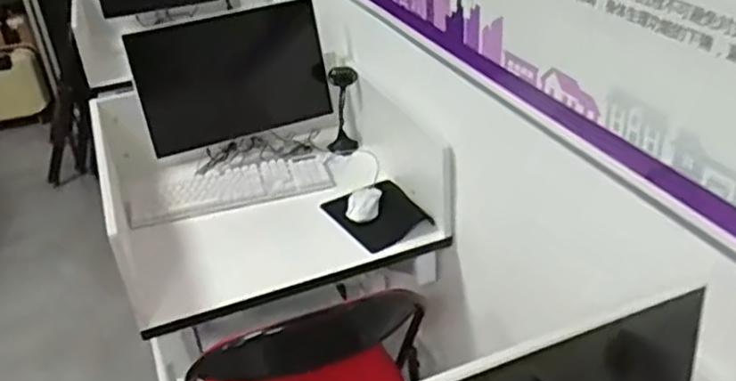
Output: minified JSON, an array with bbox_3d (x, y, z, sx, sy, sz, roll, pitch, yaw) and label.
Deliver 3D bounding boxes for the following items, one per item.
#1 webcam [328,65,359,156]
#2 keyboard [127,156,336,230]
[{"bbox_3d":[-0.054,-0.174,1.483,0.068,0.191,0.056,-5,32,-1],"label":"webcam"},{"bbox_3d":[-0.280,-0.013,1.417,0.395,0.028,0.127,-13,33,-14],"label":"keyboard"}]

